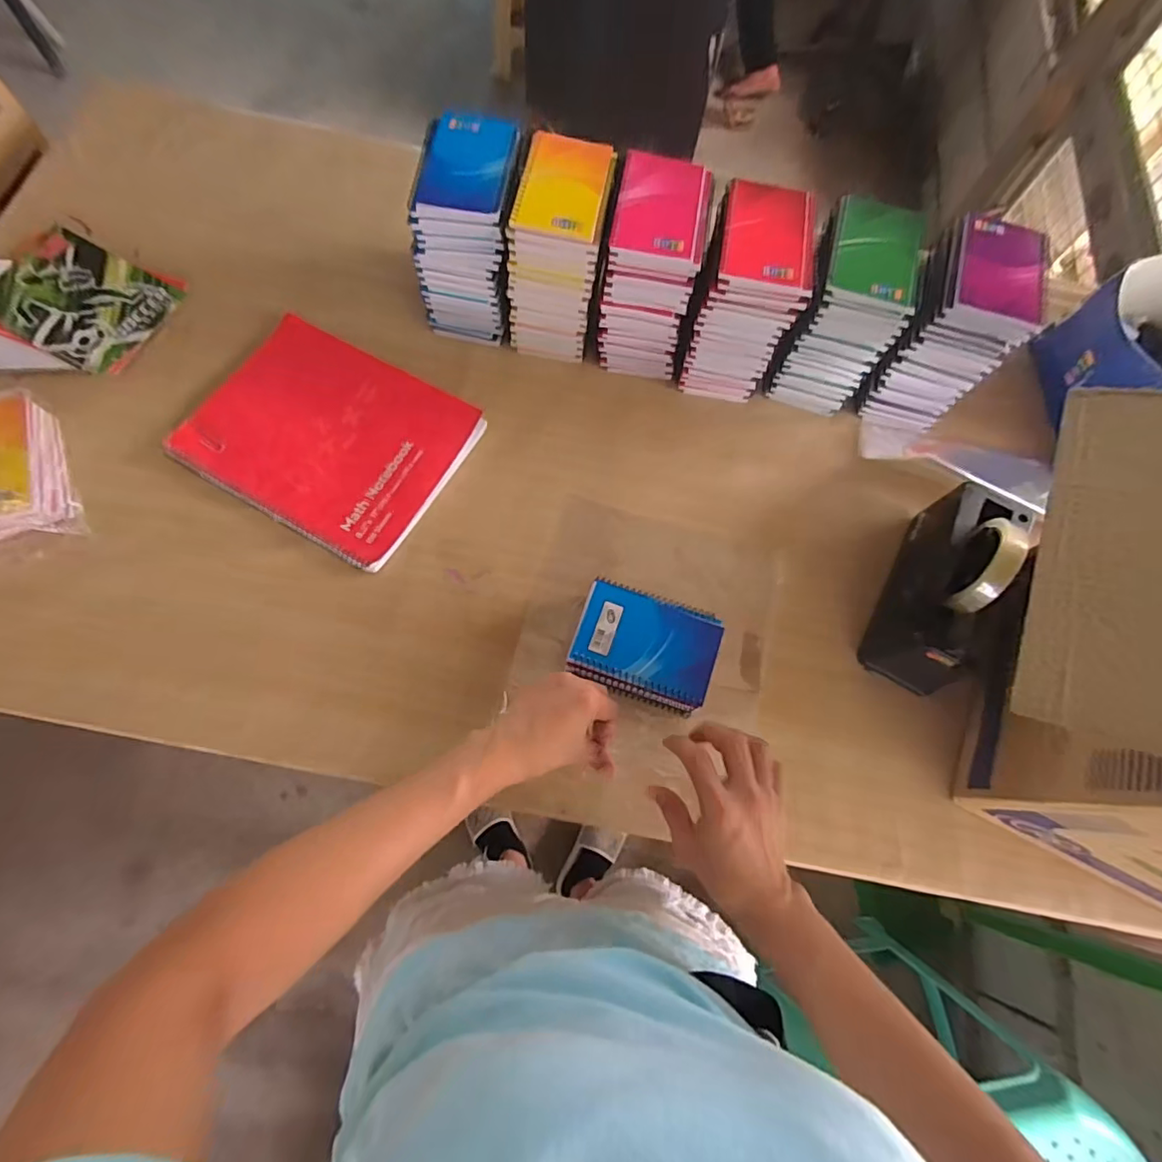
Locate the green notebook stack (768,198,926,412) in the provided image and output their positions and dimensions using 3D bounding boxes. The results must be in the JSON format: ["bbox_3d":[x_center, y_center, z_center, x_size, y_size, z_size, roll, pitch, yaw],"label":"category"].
[{"bbox_3d":[0.290,-0.298,0.618,0.102,0.162,0.138,19,71,2],"label":"green notebook stack"}]

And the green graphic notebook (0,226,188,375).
[{"bbox_3d":[-0.596,-0.333,0.656,0.206,0.015,0.154,23,71,4],"label":"green graphic notebook"}]

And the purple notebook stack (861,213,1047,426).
[{"bbox_3d":[0.411,-0.287,0.632,0.100,0.173,0.136,18,71,2],"label":"purple notebook stack"}]

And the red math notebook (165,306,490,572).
[{"bbox_3d":[-0.276,-0.161,0.604,0.272,0.015,0.210,30,72,6],"label":"red math notebook"}]

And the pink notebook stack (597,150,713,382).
[{"bbox_3d":[0.075,-0.343,0.623,0.096,0.169,0.133,10,71,-1],"label":"pink notebook stack"}]

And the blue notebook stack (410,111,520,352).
[{"bbox_3d":[-0.122,-0.390,0.626,0.105,0.166,0.134,7,71,-2],"label":"blue notebook stack"}]

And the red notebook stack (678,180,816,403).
[{"bbox_3d":[0.176,-0.314,0.617,0.103,0.164,0.136,10,71,0],"label":"red notebook stack"}]

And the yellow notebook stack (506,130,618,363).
[{"bbox_3d":[-0.022,-0.364,0.621,0.097,0.168,0.138,13,71,0],"label":"yellow notebook stack"}]

